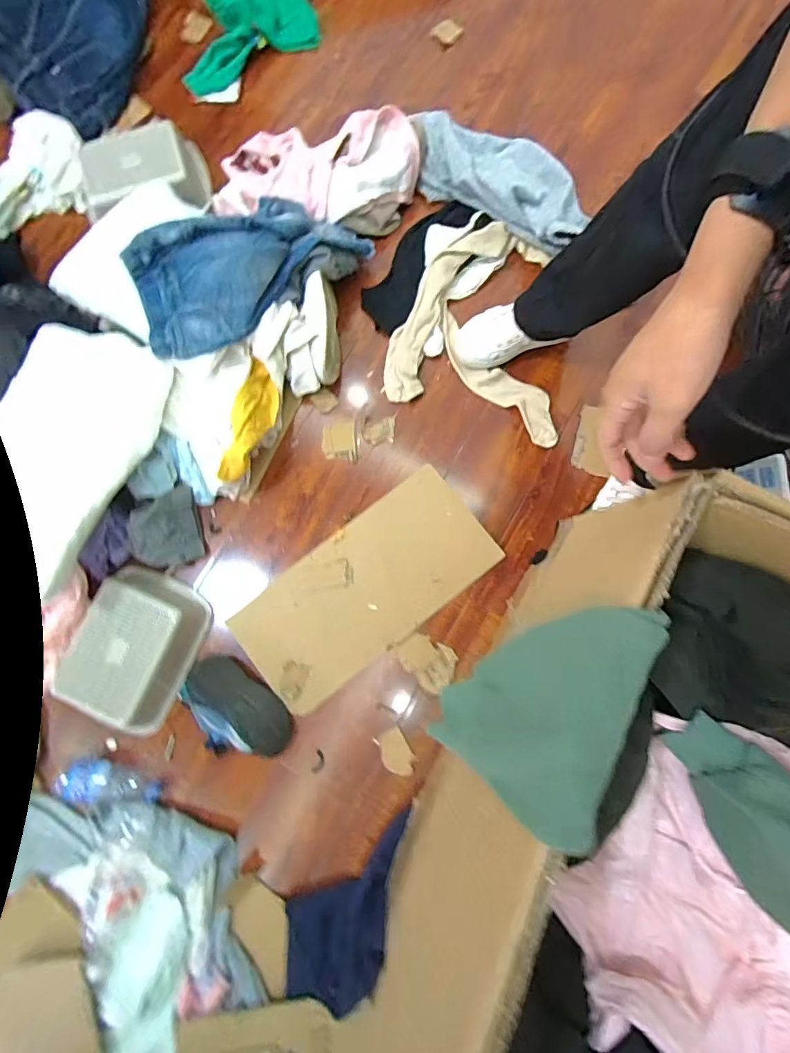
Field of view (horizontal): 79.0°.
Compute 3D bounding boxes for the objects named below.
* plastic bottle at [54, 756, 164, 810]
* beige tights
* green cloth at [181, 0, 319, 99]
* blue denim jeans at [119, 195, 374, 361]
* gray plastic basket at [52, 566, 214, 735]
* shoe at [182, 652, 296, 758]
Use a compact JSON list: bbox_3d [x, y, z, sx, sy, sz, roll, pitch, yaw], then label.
[{"bbox_3d":[-0.474,0.434,0.805,0.157,0.062,0.066,7,79,3],"label":"plastic bottle"},{"bbox_3d":[0.185,-0.388,0.925,0.344,0.055,0.389,18,79,5],"label":"beige tights"},{"bbox_3d":[-0.363,-1.205,1.085,0.323,0.083,0.398,-18,79,-2],"label":"green cloth"},{"bbox_3d":[-0.274,-0.479,0.863,0.430,0.114,0.244,-44,81,-6],"label":"blue denim jeans"},{"bbox_3d":[-0.456,0.213,0.839,0.191,0.093,0.258,20,80,5],"label":"gray plastic basket"},{"bbox_3d":[-0.278,0.320,0.800,0.204,0.071,0.137,33,81,8],"label":"shoe"}]

